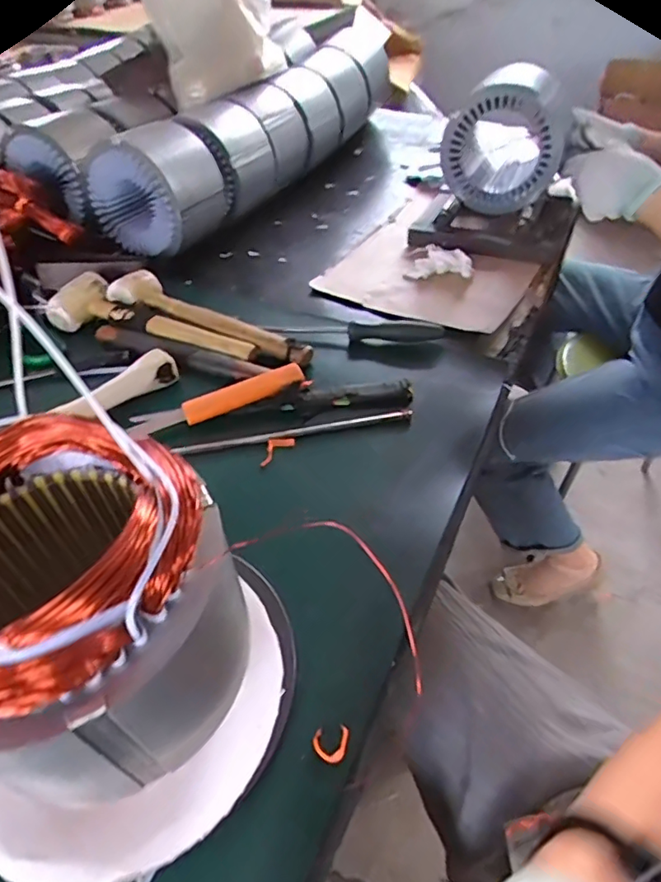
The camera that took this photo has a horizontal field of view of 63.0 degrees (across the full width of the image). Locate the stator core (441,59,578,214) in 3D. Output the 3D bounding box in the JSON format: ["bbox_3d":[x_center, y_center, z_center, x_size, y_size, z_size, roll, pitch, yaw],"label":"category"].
[{"bbox_3d":[0.247,-0.423,0.765,0.166,0.160,0.103,17,49,16],"label":"stator core"}]

